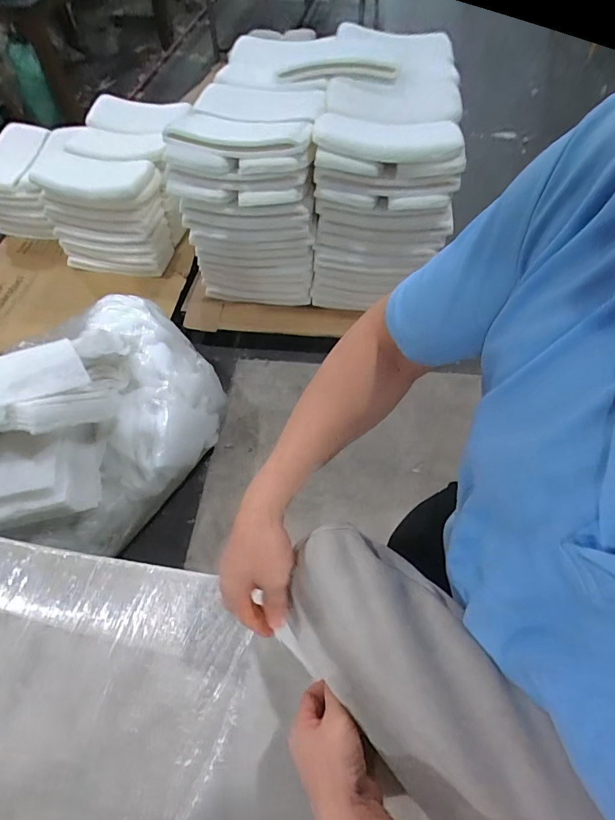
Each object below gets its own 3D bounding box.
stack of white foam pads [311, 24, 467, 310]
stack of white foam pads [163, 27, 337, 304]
[{"bbox_3d":[0.301,-0.879,1.653,0.463,0.693,0.663,7,57,6],"label":"stack of white foam pads"},{"bbox_3d":[-0.185,-0.877,1.701,0.491,0.689,0.598,4,57,4],"label":"stack of white foam pads"}]

